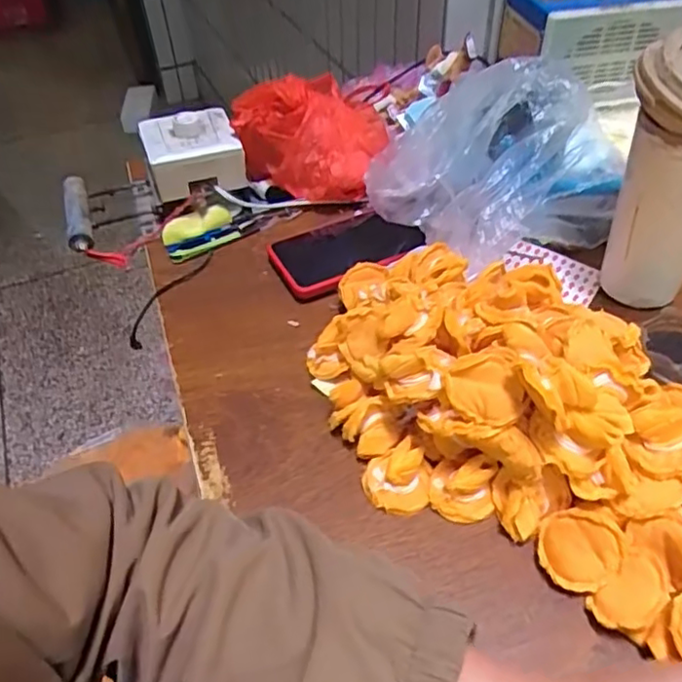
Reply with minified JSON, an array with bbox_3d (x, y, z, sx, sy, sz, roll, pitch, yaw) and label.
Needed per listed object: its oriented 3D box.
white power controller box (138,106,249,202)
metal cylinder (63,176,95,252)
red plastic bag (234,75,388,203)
[{"bbox_3d":[-0.144,-0.184,0.614,0.087,0.058,0.081,-17,43,-10],"label":"white power controller box"},{"bbox_3d":[-0.267,-0.129,0.632,0.023,0.028,0.104,-15,48,-10],"label":"metal cylinder"},{"bbox_3d":[-0.031,-0.207,0.633,0.143,0.089,0.094,2,43,10],"label":"red plastic bag"}]

